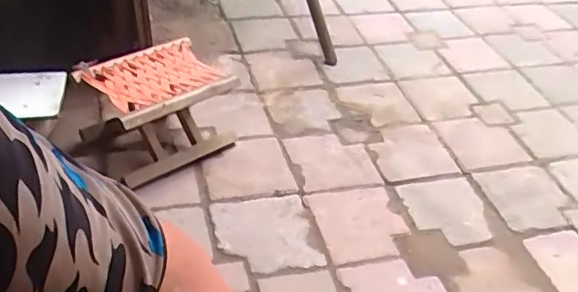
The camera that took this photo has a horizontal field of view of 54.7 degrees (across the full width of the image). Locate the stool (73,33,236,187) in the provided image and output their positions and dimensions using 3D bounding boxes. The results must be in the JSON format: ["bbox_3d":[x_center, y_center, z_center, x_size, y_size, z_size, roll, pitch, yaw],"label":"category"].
[{"bbox_3d":[-0.274,-0.068,1.207,0.280,0.201,0.245,-29,52,-36],"label":"stool"}]

